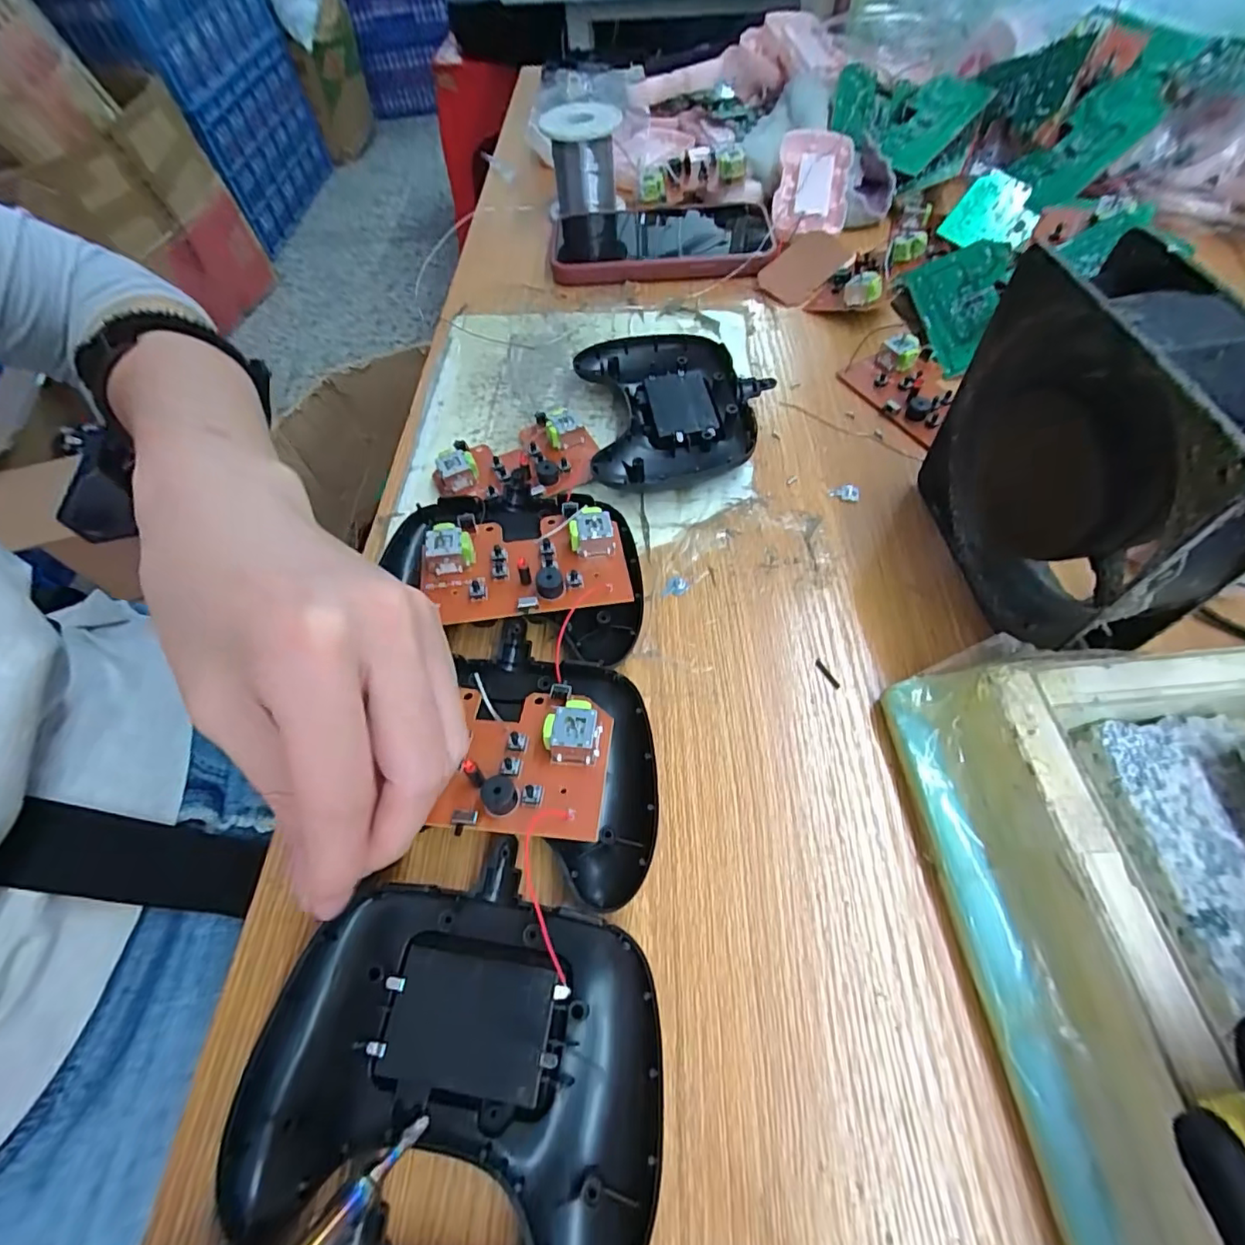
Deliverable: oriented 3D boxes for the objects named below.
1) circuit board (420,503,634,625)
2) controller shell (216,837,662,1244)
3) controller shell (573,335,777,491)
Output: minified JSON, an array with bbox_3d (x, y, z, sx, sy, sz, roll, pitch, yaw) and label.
[{"bbox_3d":[-0.044,-0.030,0.251,0.087,0.015,0.055,-8,58,-8],"label":"circuit board"},{"bbox_3d":[-0.050,0.132,0.177,0.123,0.018,0.096,6,59,7],"label":"controller shell"},{"bbox_3d":[0.029,-0.126,0.324,0.099,0.021,0.121,-9,59,-2],"label":"controller shell"}]

